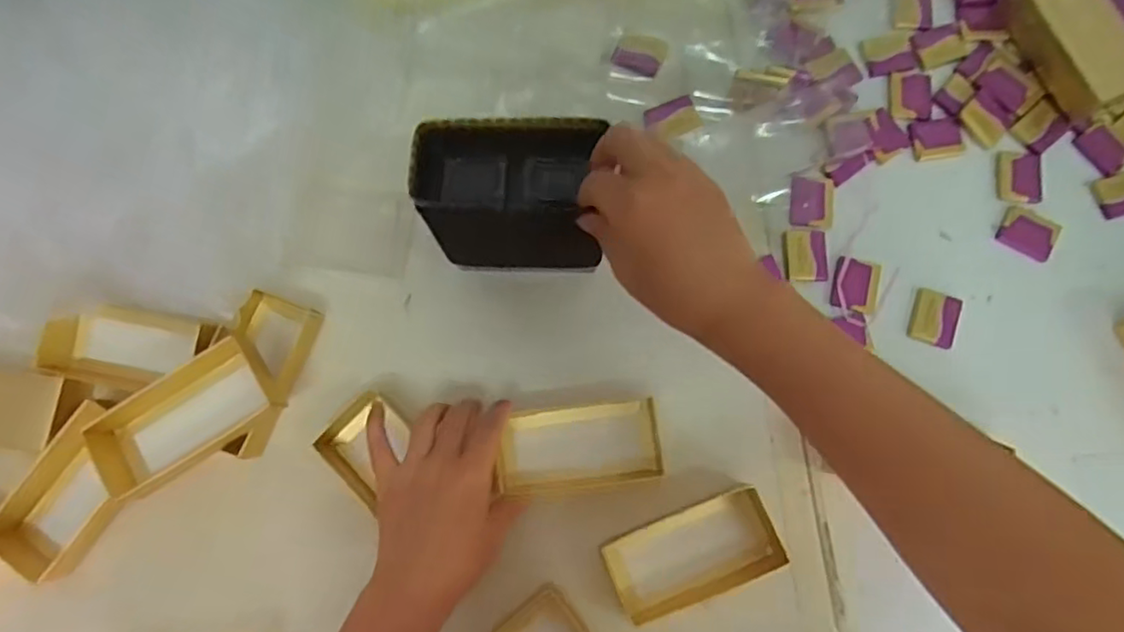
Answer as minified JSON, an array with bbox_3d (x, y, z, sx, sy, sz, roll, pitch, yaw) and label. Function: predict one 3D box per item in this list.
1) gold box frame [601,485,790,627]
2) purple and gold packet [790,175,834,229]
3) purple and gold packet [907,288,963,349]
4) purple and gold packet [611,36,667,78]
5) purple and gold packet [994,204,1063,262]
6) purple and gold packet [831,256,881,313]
[{"bbox_3d":[0.092,0.165,0.438,0.117,0.028,0.057,-23,81,-3],"label":"gold box frame"},{"bbox_3d":[0.196,-0.089,0.494,0.033,0.008,0.041,6,80,2],"label":"purple and gold packet"},{"bbox_3d":[0.281,0.002,0.478,0.035,0.007,0.042,16,81,4],"label":"purple and gold packet"},{"bbox_3d":[0.065,-0.218,0.527,0.041,0.004,0.037,19,81,4],"label":"purple and gold packet"},{"bbox_3d":[0.363,-0.065,0.493,0.040,0.005,0.037,33,82,6],"label":"purple and gold packet"},{"bbox_3d":[0.224,-0.024,0.482,0.031,0.006,0.040,14,81,3],"label":"purple and gold packet"}]

